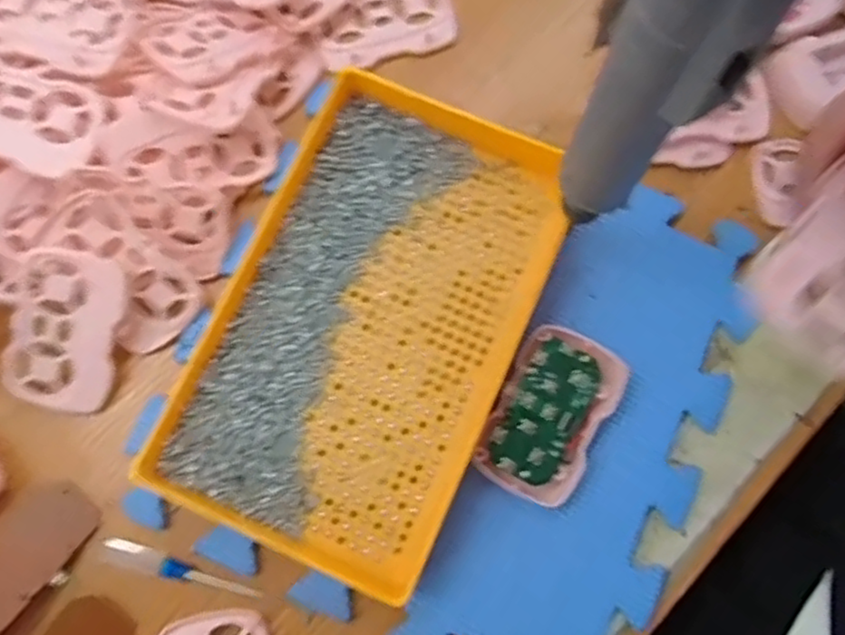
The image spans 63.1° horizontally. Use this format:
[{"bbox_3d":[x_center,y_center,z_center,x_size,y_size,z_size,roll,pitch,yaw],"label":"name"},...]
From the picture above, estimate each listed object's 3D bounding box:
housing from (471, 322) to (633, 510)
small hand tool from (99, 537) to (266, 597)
[{"bbox_3d":[0.067,0.051,0.363,0.055,0.015,0.087,29,79,5],"label":"housing"},{"bbox_3d":[-0.128,0.134,0.364,0.088,0.010,0.014,18,79,3],"label":"small hand tool"}]

